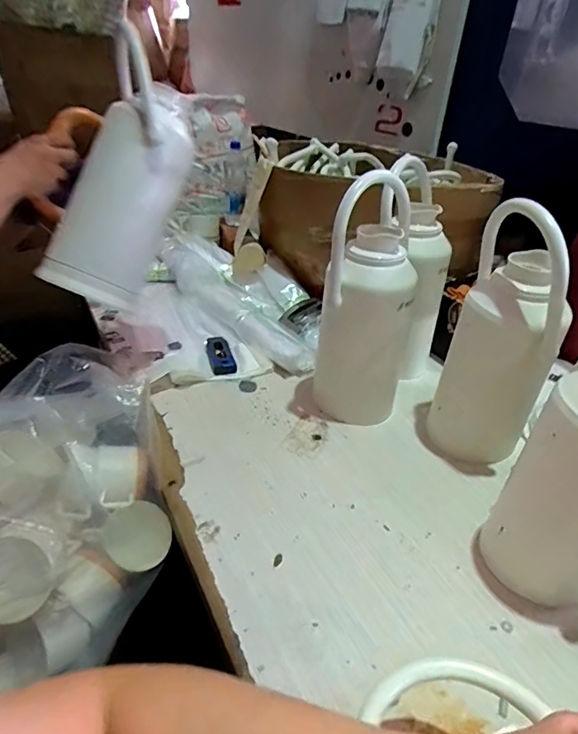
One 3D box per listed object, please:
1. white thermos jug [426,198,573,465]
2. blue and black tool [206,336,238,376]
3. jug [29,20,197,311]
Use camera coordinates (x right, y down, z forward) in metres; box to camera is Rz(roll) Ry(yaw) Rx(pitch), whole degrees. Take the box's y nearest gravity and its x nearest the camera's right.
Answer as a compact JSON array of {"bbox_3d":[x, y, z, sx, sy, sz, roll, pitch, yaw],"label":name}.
[{"bbox_3d":[0.348,-0.039,0.775,0.146,0.416,0.124,18,38,20],"label":"white thermos jug"},{"bbox_3d":[-0.156,-0.029,1.078,0.052,0.014,0.130,-9,37,-17],"label":"blue and black tool"},{"bbox_3d":[-0.297,-0.330,0.847,0.220,0.396,0.150,17,21,-40],"label":"jug"}]

